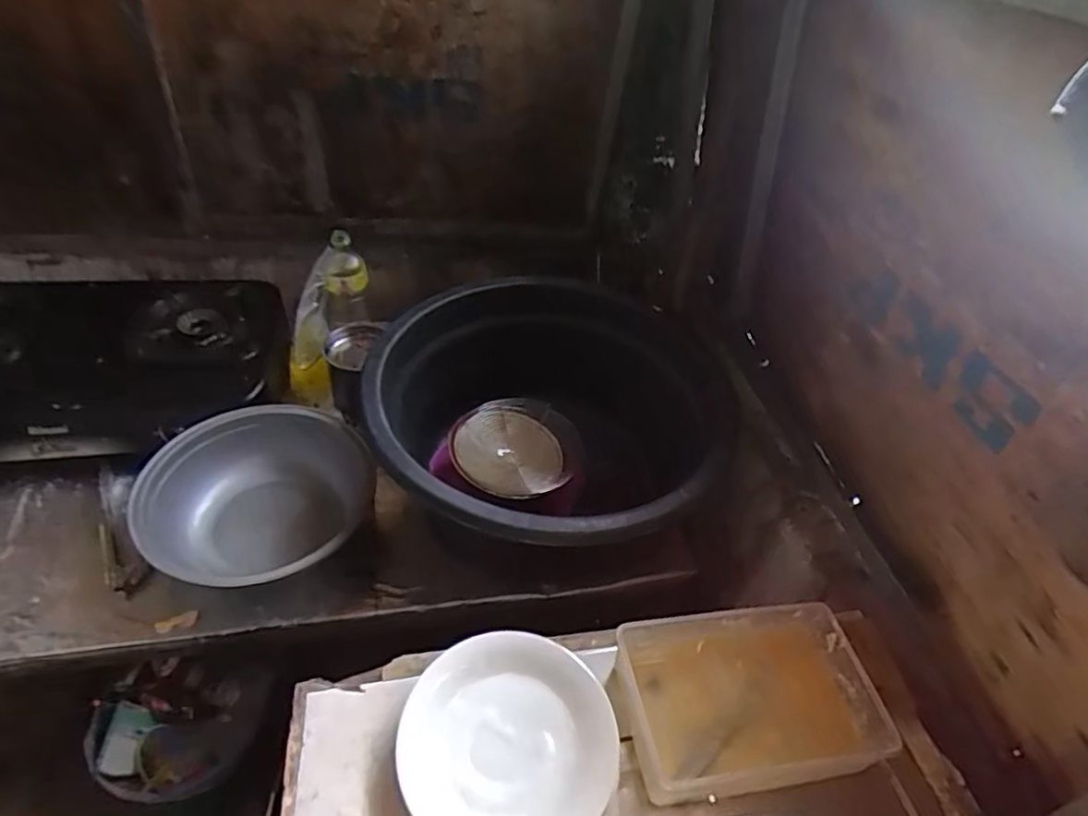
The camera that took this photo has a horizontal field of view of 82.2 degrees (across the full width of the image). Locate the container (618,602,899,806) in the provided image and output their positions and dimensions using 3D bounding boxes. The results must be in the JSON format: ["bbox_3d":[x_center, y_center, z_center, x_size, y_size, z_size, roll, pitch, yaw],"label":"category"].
[{"bbox_3d":[0.200,0.281,0.611,0.228,0.065,0.159,-4,44,-11],"label":"container"}]

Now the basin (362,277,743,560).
[{"bbox_3d":[0.006,0.029,0.948,0.479,0.229,0.535,21,45,15],"label":"basin"}]

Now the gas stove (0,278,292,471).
[{"bbox_3d":[-0.690,-0.062,0.940,0.535,0.132,0.285,-6,44,-13],"label":"gas stove"}]

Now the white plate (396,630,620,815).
[{"bbox_3d":[-0.033,0.308,0.570,0.189,0.040,0.191,3,43,-3],"label":"white plate"}]

